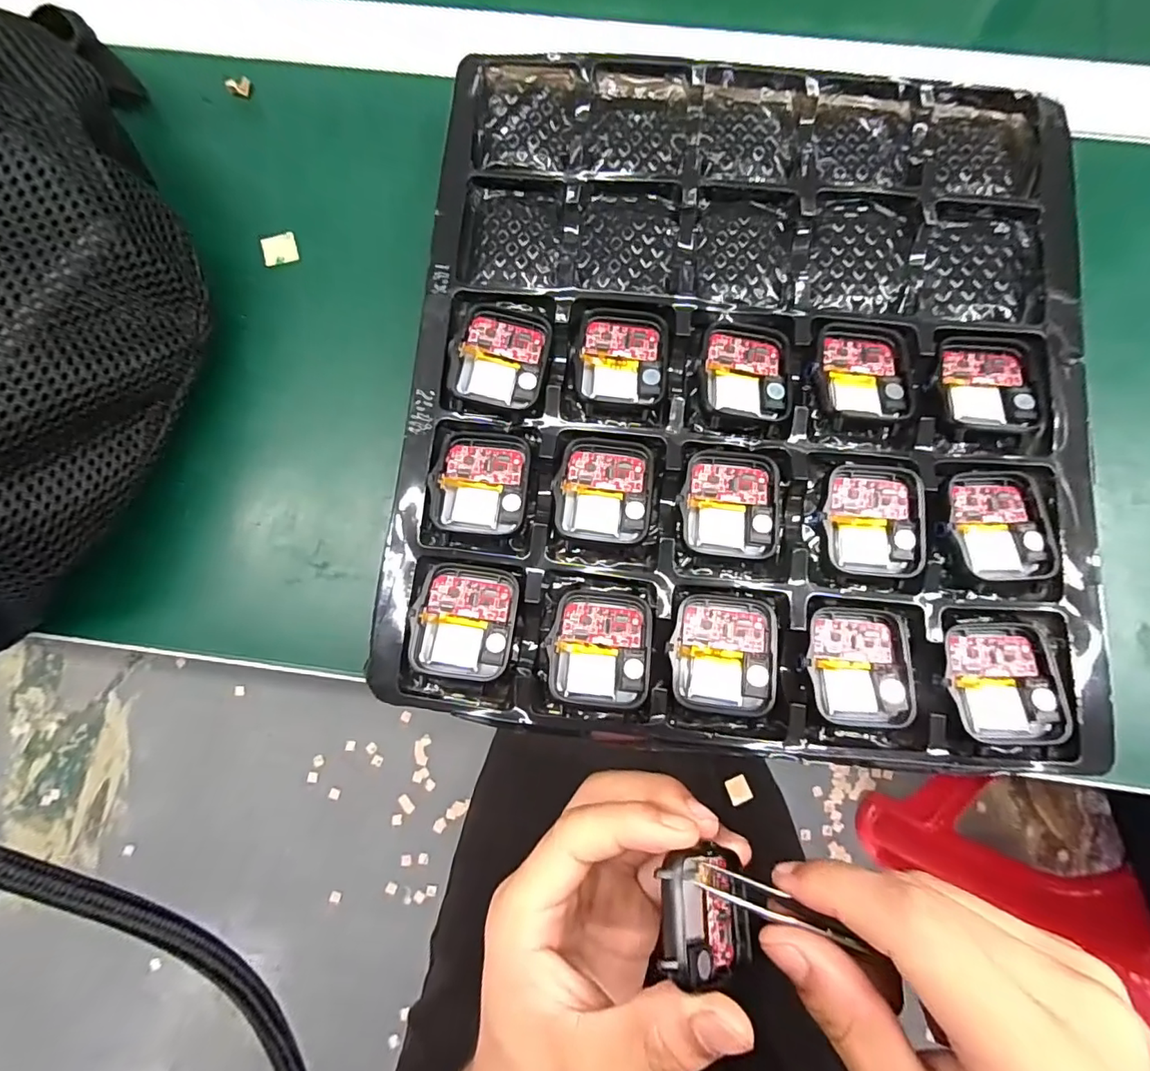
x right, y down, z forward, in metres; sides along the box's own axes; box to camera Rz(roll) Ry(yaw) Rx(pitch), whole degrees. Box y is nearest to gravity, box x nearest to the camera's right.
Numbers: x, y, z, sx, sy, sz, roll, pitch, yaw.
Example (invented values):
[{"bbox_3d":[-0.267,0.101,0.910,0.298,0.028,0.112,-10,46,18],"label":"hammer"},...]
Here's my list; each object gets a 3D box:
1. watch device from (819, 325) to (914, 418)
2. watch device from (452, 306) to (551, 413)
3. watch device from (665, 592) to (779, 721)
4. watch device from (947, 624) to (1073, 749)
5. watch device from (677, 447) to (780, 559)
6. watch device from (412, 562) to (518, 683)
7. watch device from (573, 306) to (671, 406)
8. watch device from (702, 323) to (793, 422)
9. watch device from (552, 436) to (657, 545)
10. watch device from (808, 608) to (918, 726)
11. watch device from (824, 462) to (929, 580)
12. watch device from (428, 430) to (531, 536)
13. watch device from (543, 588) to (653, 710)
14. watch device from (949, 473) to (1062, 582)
[{"bbox_3d":[0.116,-0.066,0.217,0.038,0.010,0.041,3,79,2],"label":"watch device"},{"bbox_3d":[-0.029,-0.074,0.221,0.035,0.005,0.041,11,80,3],"label":"watch device"},{"bbox_3d":[0.054,0.044,0.199,0.036,0.009,0.043,7,80,2],"label":"watch device"},{"bbox_3d":[0.155,0.053,0.196,0.035,0.012,0.042,4,79,2],"label":"watch device"},{"bbox_3d":[0.061,-0.013,0.212,0.038,0.006,0.041,6,80,2],"label":"watch device"},{"bbox_3d":[-0.041,0.032,0.203,0.036,0.006,0.042,7,80,2],"label":"watch device"},{"bbox_3d":[0.019,-0.074,0.222,0.036,0.004,0.042,5,79,2],"label":"watch device"},{"bbox_3d":[0.069,-0.066,0.218,0.036,0.008,0.040,6,80,2],"label":"watch device"},{"bbox_3d":[0.012,-0.019,0.214,0.037,0.005,0.042,8,80,3],"label":"watch device"},{"bbox_3d":[0.104,0.048,0.199,0.035,0.010,0.041,3,79,2],"label":"watch device"},{"bbox_3d":[0.114,-0.006,0.208,0.035,0.010,0.042,6,80,2],"label":"watch device"},{"bbox_3d":[-0.038,-0.022,0.215,0.038,0.007,0.042,7,80,2],"label":"watch device"},{"bbox_3d":[0.010,0.042,0.201,0.037,0.006,0.041,8,81,0],"label":"watch device"},{"bbox_3d":[0.160,-0.004,0.204,0.036,0.008,0.042,-2,79,1],"label":"watch device"}]

